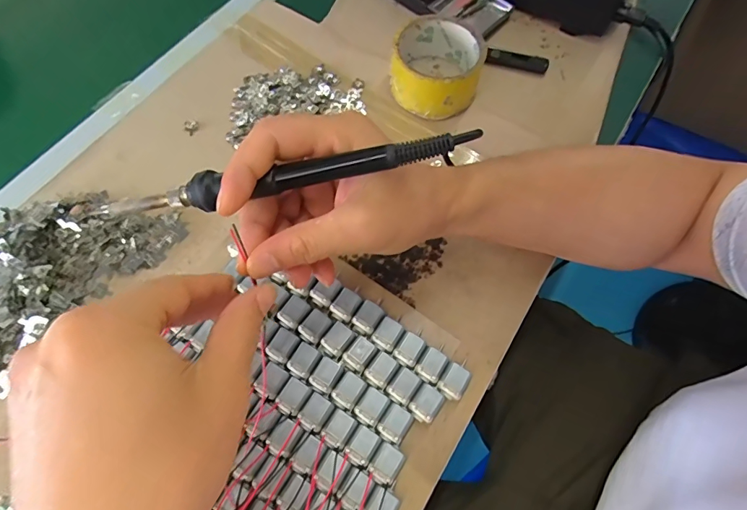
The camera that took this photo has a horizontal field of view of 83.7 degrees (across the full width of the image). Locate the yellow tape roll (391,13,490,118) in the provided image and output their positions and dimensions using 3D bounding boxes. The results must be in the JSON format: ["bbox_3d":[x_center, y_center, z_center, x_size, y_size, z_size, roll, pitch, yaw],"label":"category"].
[{"bbox_3d":[0.062,-0.182,0.404,0.082,0.049,0.082,0,67,-1],"label":"yellow tape roll"}]

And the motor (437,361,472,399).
[{"bbox_3d":[0.059,0.092,0.306,0.018,0.016,0.026,30,70,11],"label":"motor"}]

